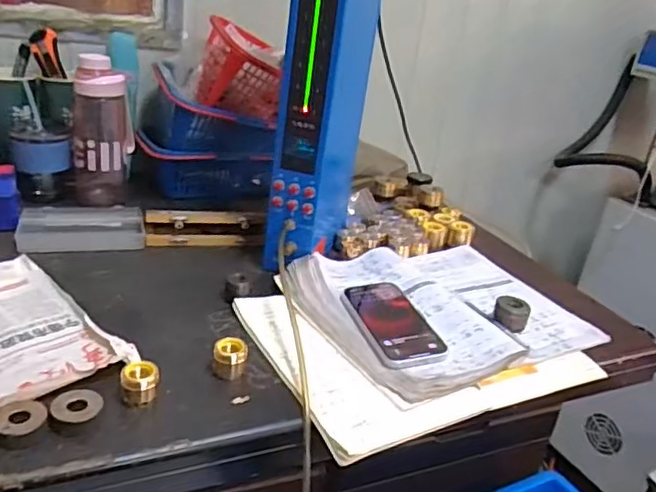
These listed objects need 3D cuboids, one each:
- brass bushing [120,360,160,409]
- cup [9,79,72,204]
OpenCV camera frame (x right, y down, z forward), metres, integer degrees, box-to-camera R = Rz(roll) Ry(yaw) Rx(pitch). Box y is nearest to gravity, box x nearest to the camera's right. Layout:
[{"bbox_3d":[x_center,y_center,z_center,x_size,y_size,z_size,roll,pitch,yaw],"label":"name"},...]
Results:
[{"bbox_3d":[-0.165,0.119,0.532,0.030,0.028,0.024,-10,30,-33],"label":"brass bushing"},{"bbox_3d":[-0.427,-0.142,0.897,0.077,0.146,0.069,-7,28,-29],"label":"cup"}]

